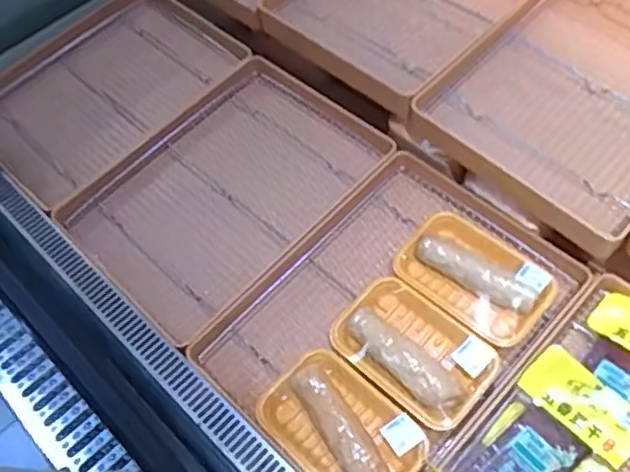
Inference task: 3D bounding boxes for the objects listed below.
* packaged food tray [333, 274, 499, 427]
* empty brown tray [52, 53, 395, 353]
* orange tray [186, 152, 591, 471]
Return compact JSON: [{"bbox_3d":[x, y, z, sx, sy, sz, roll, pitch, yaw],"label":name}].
[{"bbox_3d":[0.115,0.125,0.727,0.173,0.051,0.121,34,66,24],"label":"packaged food tray"},{"bbox_3d":[-0.119,-0.061,0.899,0.394,0.086,0.298,-40,62,-20],"label":"empty brown tray"},{"bbox_3d":[0.090,0.099,0.765,0.294,0.086,0.397,37,67,25],"label":"orange tray"}]

